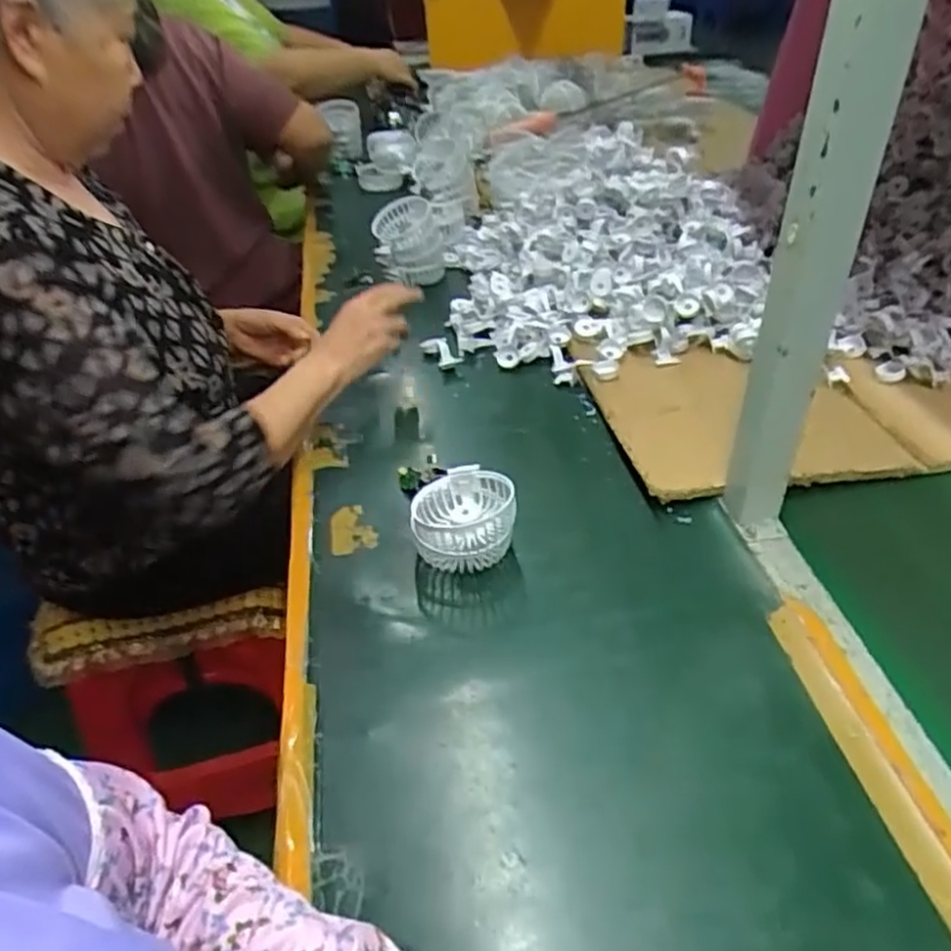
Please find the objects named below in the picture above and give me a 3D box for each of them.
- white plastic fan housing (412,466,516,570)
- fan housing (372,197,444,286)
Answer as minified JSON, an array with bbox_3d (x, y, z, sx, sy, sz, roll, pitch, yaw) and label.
[{"bbox_3d":[-0.009,0.039,0.666,0.087,0.065,0.086,-4,38,2],"label":"white plastic fan housing"},{"bbox_3d":[-0.091,-0.330,1.041,0.080,0.095,0.093,-2,38,4],"label":"fan housing"}]

